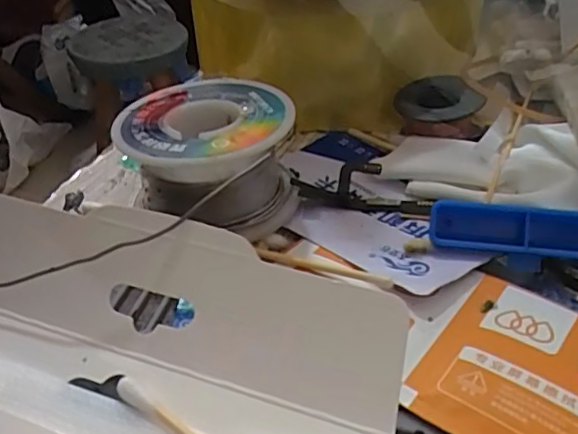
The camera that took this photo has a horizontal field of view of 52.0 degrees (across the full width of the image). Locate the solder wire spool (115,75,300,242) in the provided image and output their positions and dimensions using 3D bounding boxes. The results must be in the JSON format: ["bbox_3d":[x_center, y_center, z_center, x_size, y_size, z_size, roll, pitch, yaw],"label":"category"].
[{"bbox_3d":[-0.024,-0.021,0.188,0.052,0.030,0.051,-3,41,1],"label":"solder wire spool"}]

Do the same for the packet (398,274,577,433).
[{"bbox_3d":[0.057,0.035,0.133,0.048,0.004,0.049,22,43,32],"label":"packet"}]

